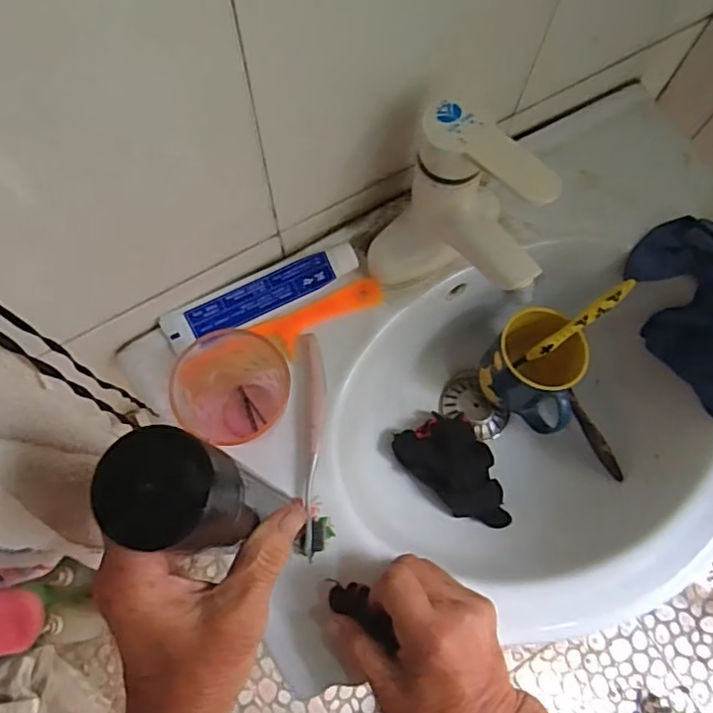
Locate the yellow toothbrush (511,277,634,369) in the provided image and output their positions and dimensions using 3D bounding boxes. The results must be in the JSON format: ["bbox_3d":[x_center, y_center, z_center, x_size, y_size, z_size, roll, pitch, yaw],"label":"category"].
[{"bbox_3d":[0.211,-0.027,0.576,0.011,0.141,0.014,-13,67,-49],"label":"yellow toothbrush"}]

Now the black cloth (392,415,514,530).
[{"bbox_3d":[0.102,0.118,0.591,0.085,0.032,0.130,-30,75,-10],"label":"black cloth"}]

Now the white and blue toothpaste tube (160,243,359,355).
[{"bbox_3d":[-0.085,-0.056,0.525,0.180,0.031,0.033,-24,74,-9],"label":"white and blue toothpaste tube"}]

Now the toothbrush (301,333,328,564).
[{"bbox_3d":[-0.035,0.070,0.487,0.020,0.009,0.183,-1,72,-2],"label":"toothbrush"}]

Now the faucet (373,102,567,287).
[{"bbox_3d":[0.085,-0.099,0.466,0.133,0.161,0.093,35,74,9],"label":"faucet"}]

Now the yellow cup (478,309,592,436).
[{"bbox_3d":[0.178,0.016,0.603,0.087,0.096,0.094,0,72,-1],"label":"yellow cup"}]

